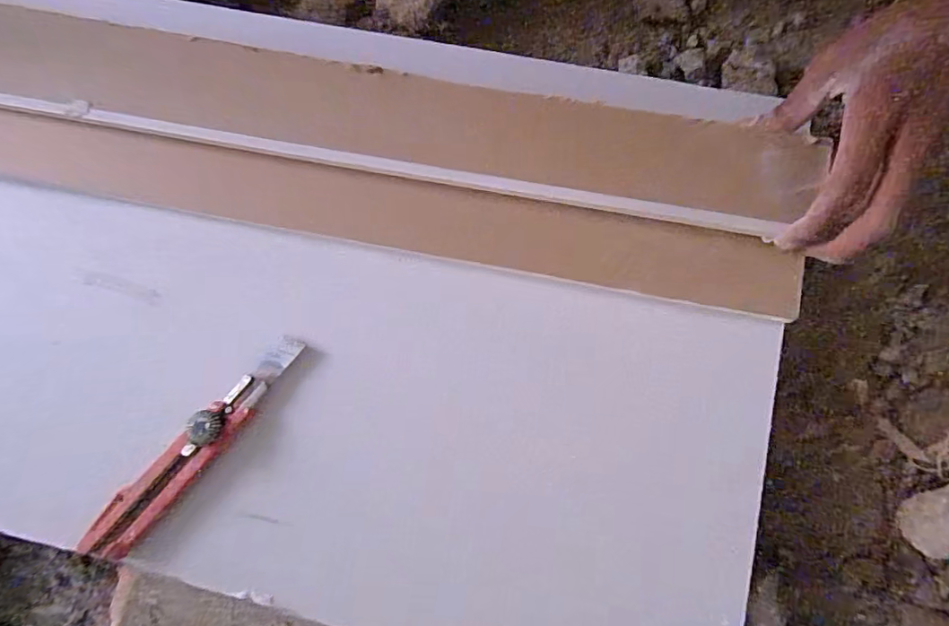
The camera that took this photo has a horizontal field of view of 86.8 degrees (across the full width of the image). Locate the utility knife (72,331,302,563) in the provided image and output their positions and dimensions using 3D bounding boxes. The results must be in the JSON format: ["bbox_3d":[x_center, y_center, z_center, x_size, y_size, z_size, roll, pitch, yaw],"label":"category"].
[{"bbox_3d":[-0.179,0.087,0.321,0.031,0.021,0.178,44,81,9],"label":"utility knife"}]

